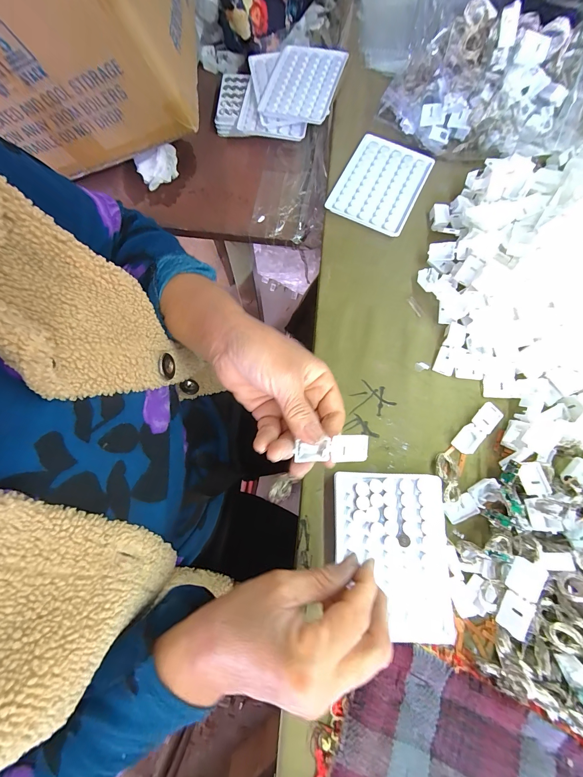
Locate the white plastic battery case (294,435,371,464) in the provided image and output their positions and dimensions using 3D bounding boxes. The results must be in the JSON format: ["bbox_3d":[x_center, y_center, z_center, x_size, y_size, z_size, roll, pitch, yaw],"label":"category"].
[{"bbox_3d":[0.031,0.047,0.233,0.055,0.014,0.019,-5,74,-2],"label":"white plastic battery case"}]

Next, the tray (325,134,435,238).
[{"bbox_3d":[0.109,-0.250,0.373,0.093,0.014,0.123,25,76,8],"label":"tray"}]

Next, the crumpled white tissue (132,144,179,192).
[{"bbox_3d":[-0.182,-0.301,0.417,0.055,0.037,0.035,-15,74,-3],"label":"crumpled white tissue"}]

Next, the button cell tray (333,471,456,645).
[{"bbox_3d":[0.088,0.140,0.262,0.097,0.012,0.128,1,74,2],"label":"button cell tray"}]

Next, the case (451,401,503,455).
[{"bbox_3d":[0.181,0.039,0.297,0.020,0.005,0.056,42,79,12],"label":"case"}]

